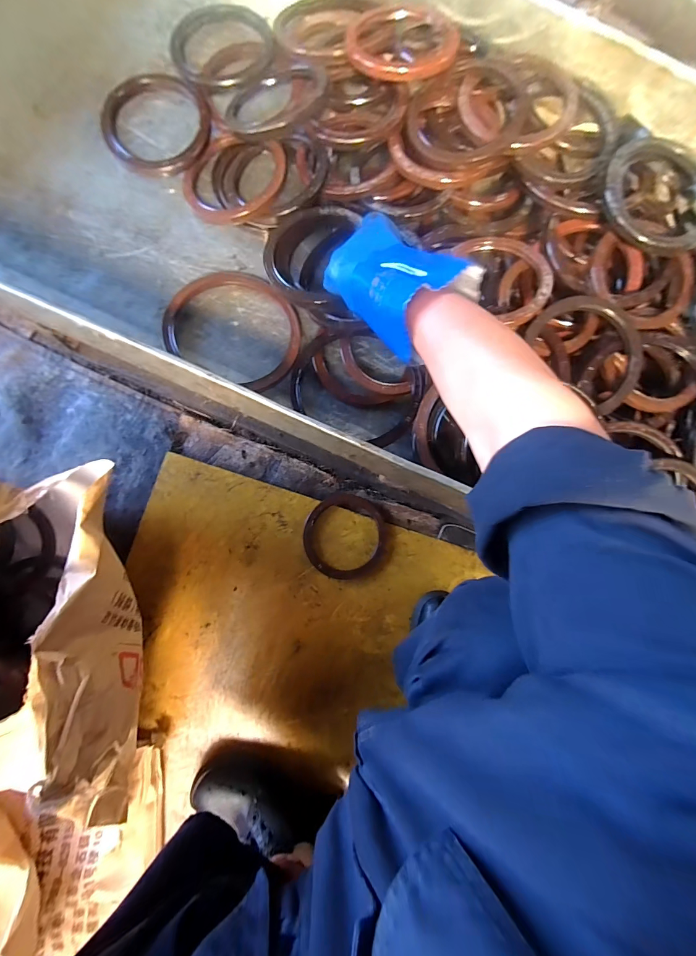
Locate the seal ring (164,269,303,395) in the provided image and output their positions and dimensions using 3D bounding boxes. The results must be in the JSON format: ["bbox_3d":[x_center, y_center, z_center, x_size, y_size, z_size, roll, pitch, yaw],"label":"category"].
[{"bbox_3d":[-0.158,-0.223,0.498,0.190,0.022,0.170,25,73,-3],"label":"seal ring"}]

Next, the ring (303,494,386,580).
[{"bbox_3d":[-0.004,0.103,0.614,0.144,0.009,0.147,1,85,-6],"label":"ring"}]

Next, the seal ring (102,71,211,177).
[{"bbox_3d":[-0.278,-0.533,0.511,0.144,0.021,0.164,4,85,-6],"label":"seal ring"}]

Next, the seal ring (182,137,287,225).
[{"bbox_3d":[-0.167,-0.433,0.507,0.146,0.022,0.131,16,88,6],"label":"seal ring"}]

